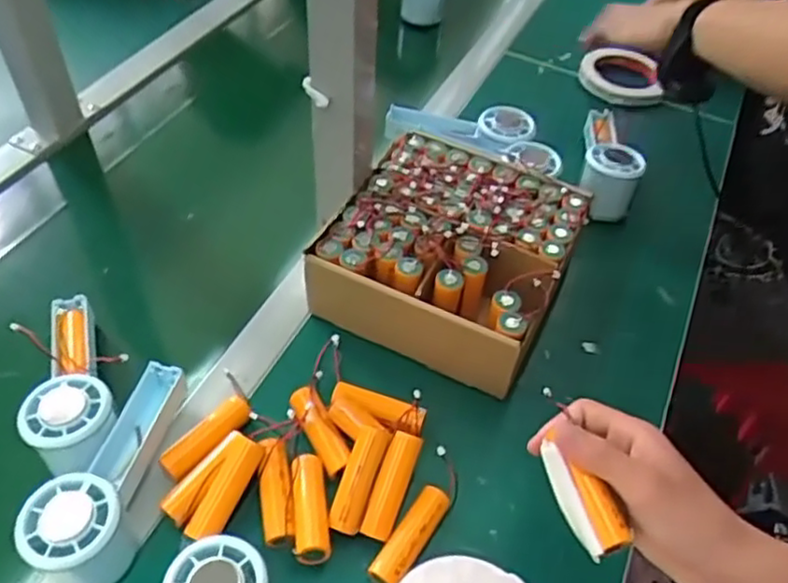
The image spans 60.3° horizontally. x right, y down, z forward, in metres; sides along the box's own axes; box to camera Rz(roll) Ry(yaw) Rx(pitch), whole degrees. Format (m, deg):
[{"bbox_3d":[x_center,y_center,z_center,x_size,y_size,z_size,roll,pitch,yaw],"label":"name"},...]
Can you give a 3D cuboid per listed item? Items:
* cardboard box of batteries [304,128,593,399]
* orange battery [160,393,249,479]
[{"bbox_3d":[0.051,-0.032,0.585,0.181,0.083,0.196,24,52,15],"label":"cardboard box of batteries"},{"bbox_3d":[-0.132,0.103,0.479,0.021,0.023,0.068,38,57,25],"label":"orange battery"}]

